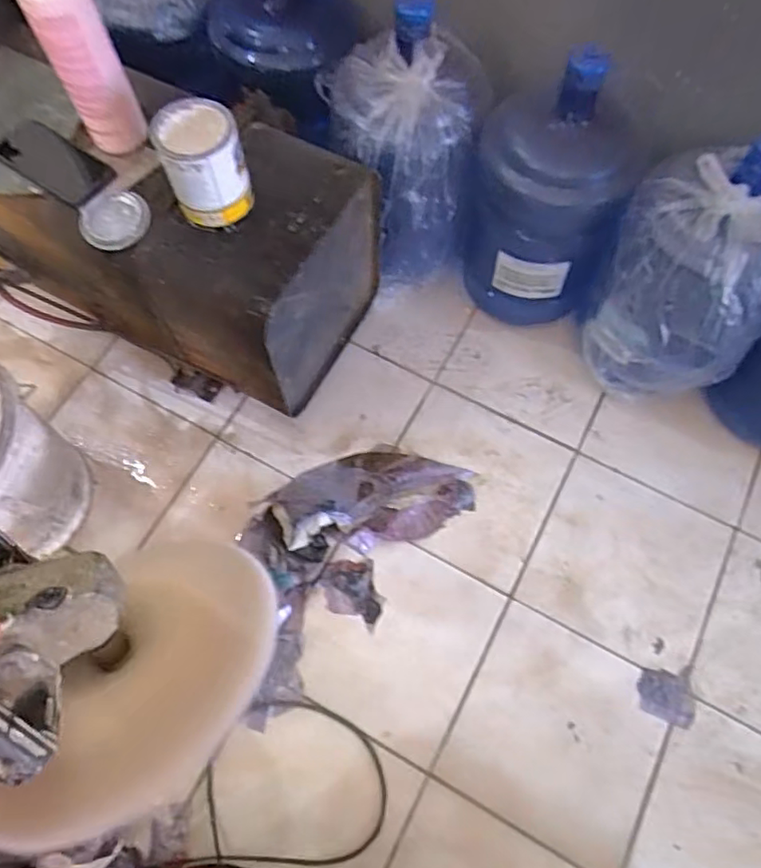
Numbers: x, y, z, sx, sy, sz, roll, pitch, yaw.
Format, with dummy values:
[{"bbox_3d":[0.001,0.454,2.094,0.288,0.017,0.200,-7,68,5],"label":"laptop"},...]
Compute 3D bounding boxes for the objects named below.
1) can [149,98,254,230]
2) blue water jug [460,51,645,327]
[{"bbox_3d":[-0.225,-0.339,0.781,0.099,0.145,0.094,0,68,0],"label":"can"},{"bbox_3d":[0.271,-0.416,1.049,0.247,0.442,0.281,8,68,3],"label":"blue water jug"}]

